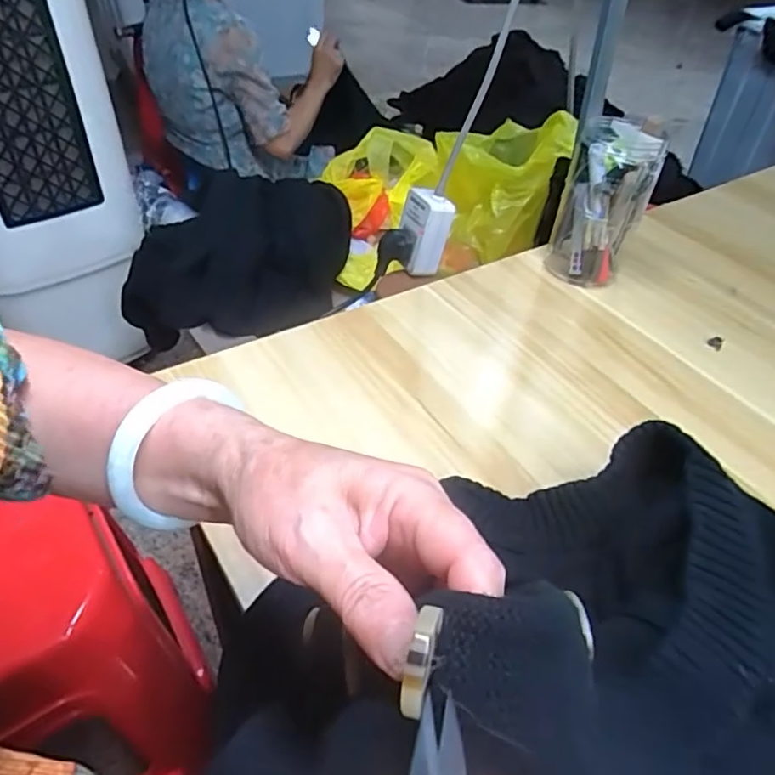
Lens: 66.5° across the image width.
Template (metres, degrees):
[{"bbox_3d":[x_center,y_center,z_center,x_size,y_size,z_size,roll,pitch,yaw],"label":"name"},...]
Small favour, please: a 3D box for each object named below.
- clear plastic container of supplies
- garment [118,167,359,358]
[{"bbox_3d":[0.224,-0.189,0.622,0.082,0.151,0.086,20,47,14],"label":"clear plastic container of supplies"},{"bbox_3d":[-0.230,-0.195,0.887,0.336,0.158,0.196,3,45,-3],"label":"garment"}]

